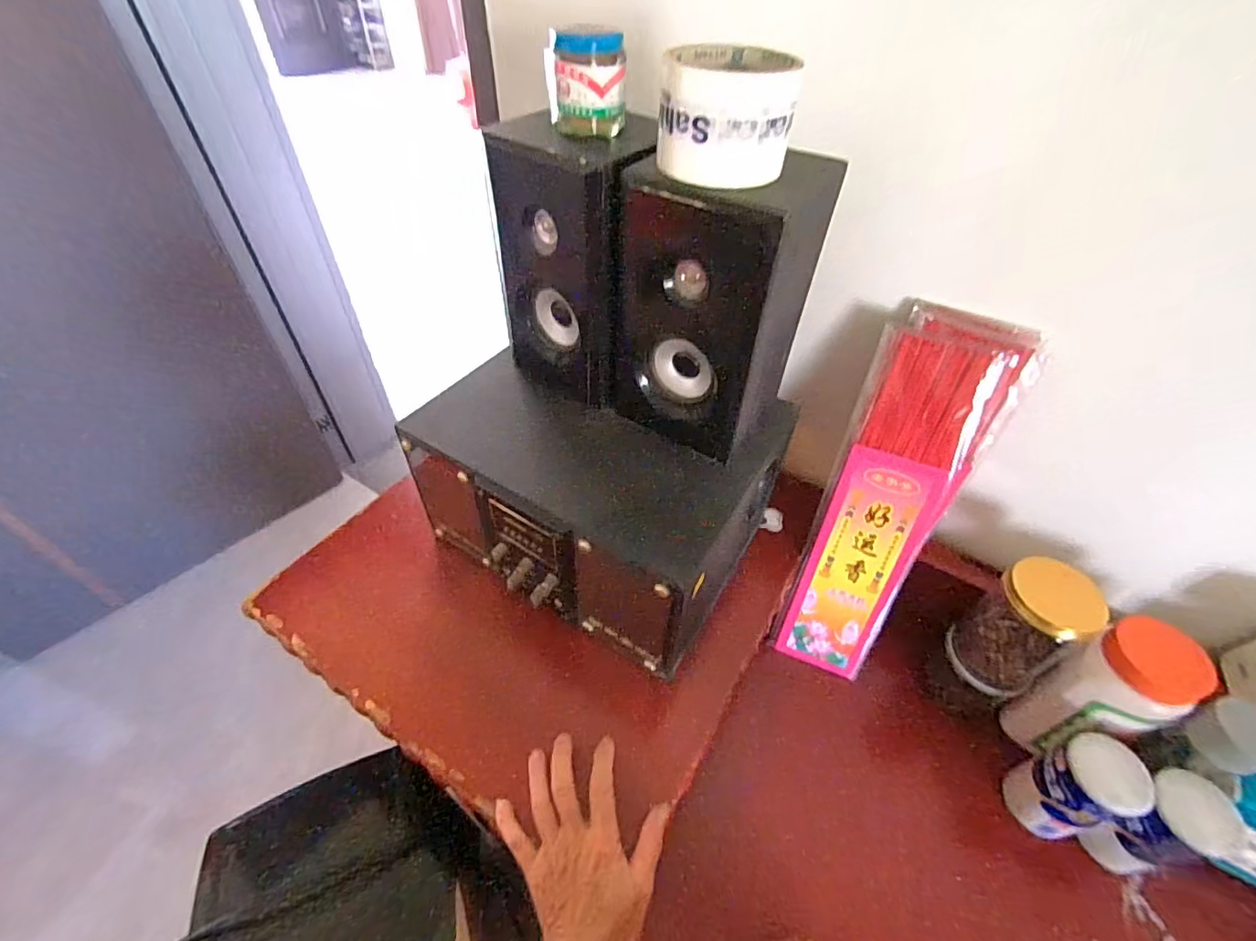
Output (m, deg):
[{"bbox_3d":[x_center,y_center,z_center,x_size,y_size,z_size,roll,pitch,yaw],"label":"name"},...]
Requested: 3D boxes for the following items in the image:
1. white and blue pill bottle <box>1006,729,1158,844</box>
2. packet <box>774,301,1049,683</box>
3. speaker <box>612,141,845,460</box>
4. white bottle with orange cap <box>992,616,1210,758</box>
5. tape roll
[{"bbox_3d":[0.429,0.310,0.523,0.067,0.131,0.065,-13,49,-14],"label":"white and blue pill bottle"},{"bbox_3d":[0.272,0.048,0.576,0.122,0.420,0.032,19,26,15],"label":"packet"},{"bbox_3d":[0.074,-0.139,0.450,0.122,0.205,0.130,31,53,24],"label":"speaker"},{"bbox_3d":[0.461,0.227,0.534,0.092,0.180,0.080,-15,50,-16],"label":"white bottle with orange cap"},{"bbox_3d":[0.065,-0.231,0.352,0.089,0.062,0.087,5,47,2],"label":"tape roll"}]

